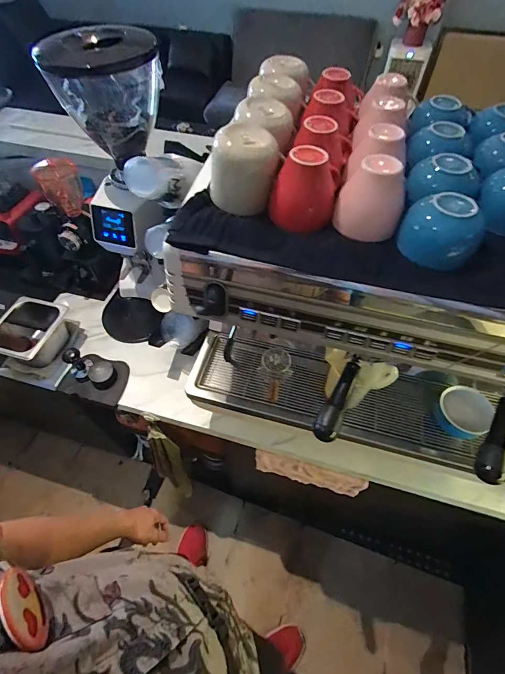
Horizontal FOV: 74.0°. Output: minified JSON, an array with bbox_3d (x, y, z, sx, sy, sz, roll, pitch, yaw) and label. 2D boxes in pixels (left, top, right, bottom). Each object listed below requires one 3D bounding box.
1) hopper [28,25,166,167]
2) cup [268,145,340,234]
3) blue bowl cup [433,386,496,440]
[{"bbox_3d":[-0.292,-0.500,0.696,0.218,0.180,0.187,-19,57,-13],"label":"hopper"},{"bbox_3d":[0.069,-0.197,0.440,0.087,0.090,0.074,10,56,6],"label":"cup"},{"bbox_3d":[0.396,0.144,0.634,0.075,0.064,0.087,-38,63,-23],"label":"blue bowl cup"}]

